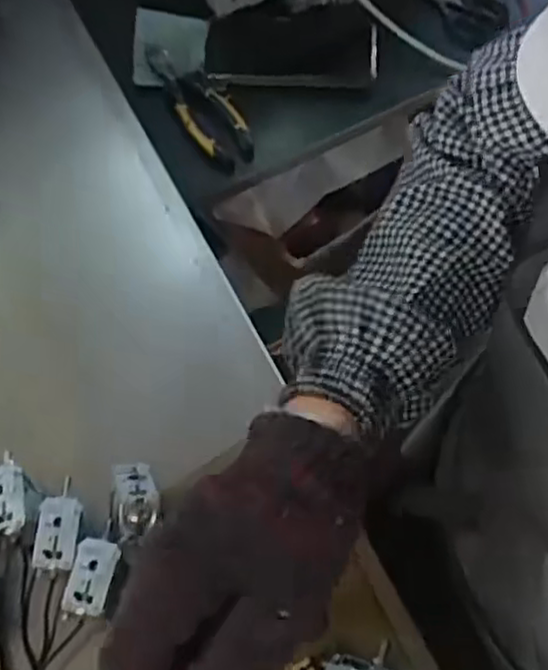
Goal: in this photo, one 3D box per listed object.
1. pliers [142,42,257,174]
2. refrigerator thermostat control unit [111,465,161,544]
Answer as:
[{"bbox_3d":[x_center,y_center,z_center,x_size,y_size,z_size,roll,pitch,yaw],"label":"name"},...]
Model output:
[{"bbox_3d":[-0.076,-0.218,0.668,0.056,0.025,0.149,-30,69,-15],"label":"pliers"},{"bbox_3d":[-0.084,0.098,0.422,0.029,0.017,0.047,-11,65,-7],"label":"refrigerator thermostat control unit"}]

